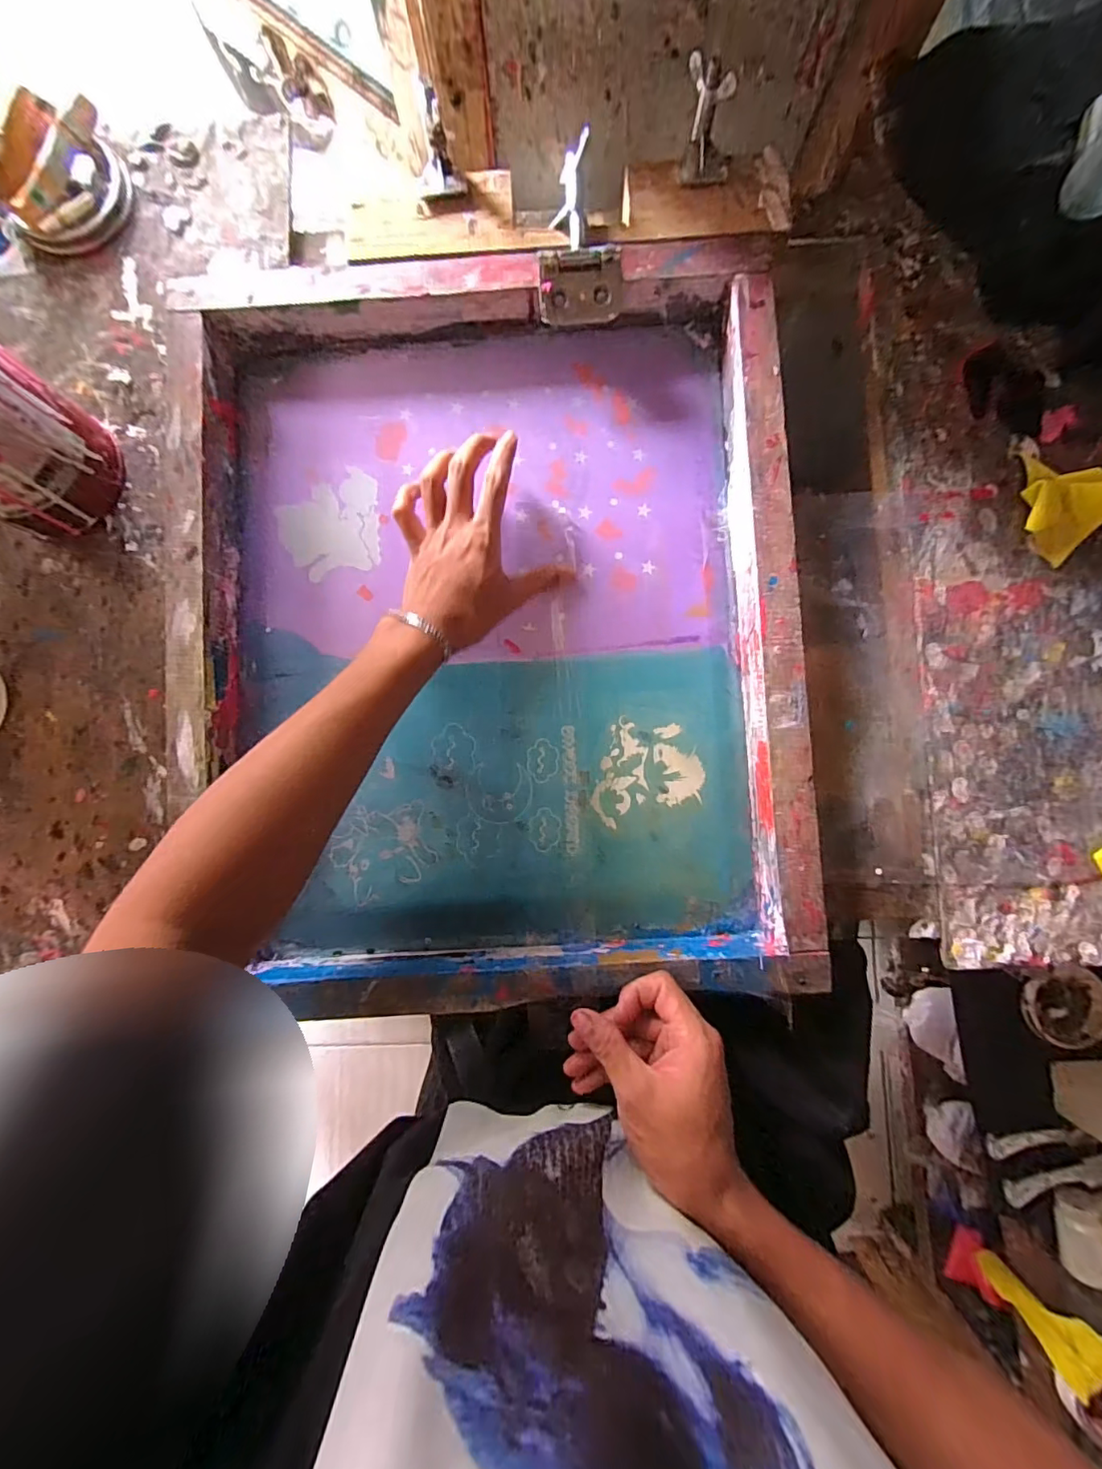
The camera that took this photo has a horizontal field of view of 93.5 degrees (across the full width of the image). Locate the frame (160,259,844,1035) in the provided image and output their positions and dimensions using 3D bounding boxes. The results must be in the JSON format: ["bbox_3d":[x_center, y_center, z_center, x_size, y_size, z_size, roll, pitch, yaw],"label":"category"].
[{"bbox_3d":[-0.048,-0.077,0.397,0.446,0.050,0.529,-3,87,1],"label":"frame"}]

